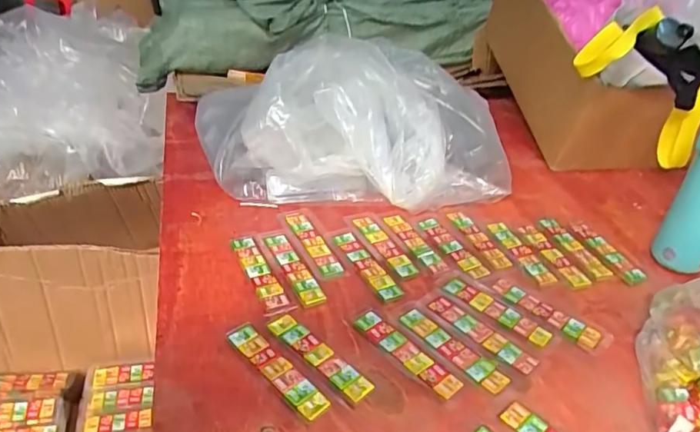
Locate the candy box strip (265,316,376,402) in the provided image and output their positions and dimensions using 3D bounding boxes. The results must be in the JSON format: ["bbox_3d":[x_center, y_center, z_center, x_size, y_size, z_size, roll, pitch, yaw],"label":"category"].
[{"bbox_3d":[-0.030,0.128,0.492,0.117,0.008,0.026,29,40,31],"label":"candy box strip"}]

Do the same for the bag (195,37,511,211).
[{"bbox_3d":[0.013,-0.135,0.736,0.413,0.172,0.259,-4,35,-14],"label":"bag"}]

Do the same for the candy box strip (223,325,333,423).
[{"bbox_3d":[-0.067,0.136,0.476,0.024,0.009,0.119,-25,45,-38],"label":"candy box strip"}]

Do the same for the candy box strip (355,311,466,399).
[{"bbox_3d":[0.054,0.128,0.504,0.025,0.007,0.115,-25,45,-38],"label":"candy box strip"}]

